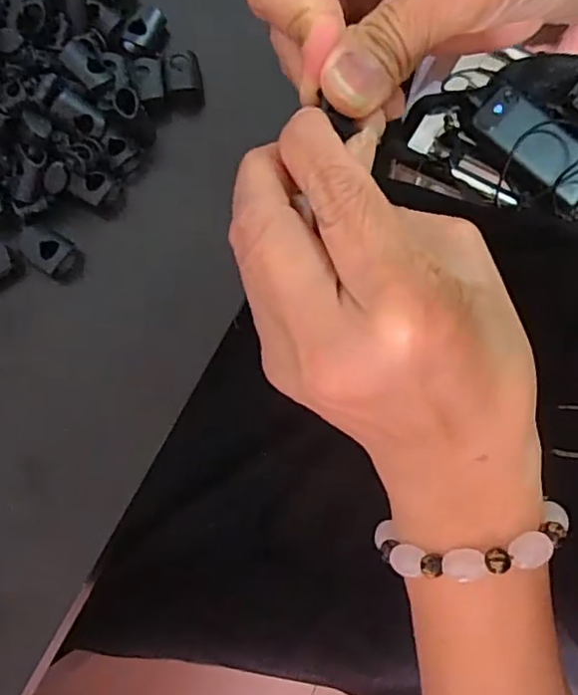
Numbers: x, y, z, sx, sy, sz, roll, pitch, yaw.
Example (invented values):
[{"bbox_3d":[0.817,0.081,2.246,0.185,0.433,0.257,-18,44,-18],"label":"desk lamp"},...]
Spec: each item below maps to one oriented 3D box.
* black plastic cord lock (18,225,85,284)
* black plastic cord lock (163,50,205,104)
[{"bbox_3d":[-0.091,-0.037,0.237,0.025,0.009,0.015,36,80,9],"label":"black plastic cord lock"},{"bbox_3d":[-0.044,-0.113,0.257,0.014,0.010,0.019,-8,76,-1],"label":"black plastic cord lock"}]

